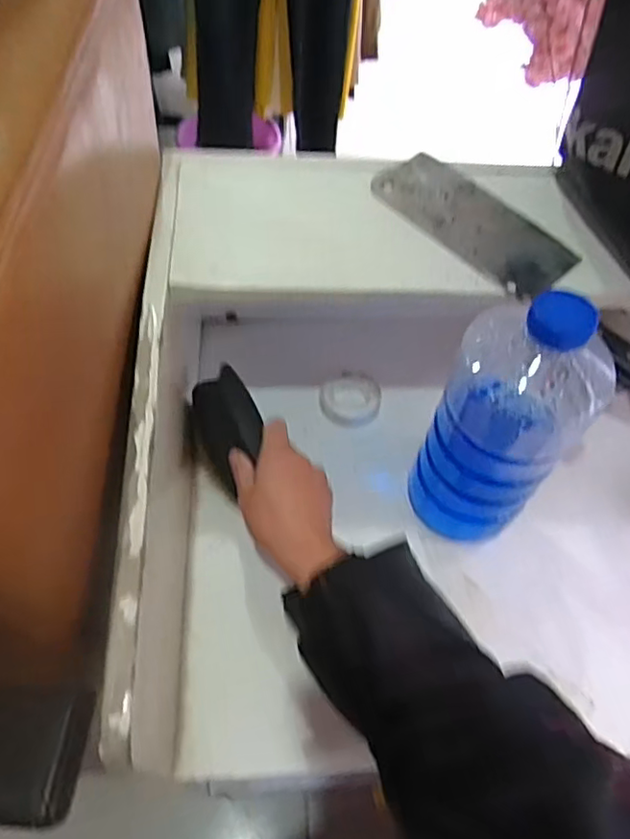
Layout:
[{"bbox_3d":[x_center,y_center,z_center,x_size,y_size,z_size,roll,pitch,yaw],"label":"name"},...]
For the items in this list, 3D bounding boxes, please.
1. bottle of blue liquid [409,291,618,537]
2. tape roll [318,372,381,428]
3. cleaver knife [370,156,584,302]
[{"bbox_3d":[0.140,0.013,0.469,0.102,0.254,0.079,27,60,12],"label":"bottle of blue liquid"},{"bbox_3d":[0.037,-0.020,0.625,0.062,0.019,0.054,-10,60,-11],"label":"tape roll"},{"bbox_3d":[0.132,-0.165,0.510,0.079,0.011,0.167,-40,71,-22],"label":"cleaver knife"}]

